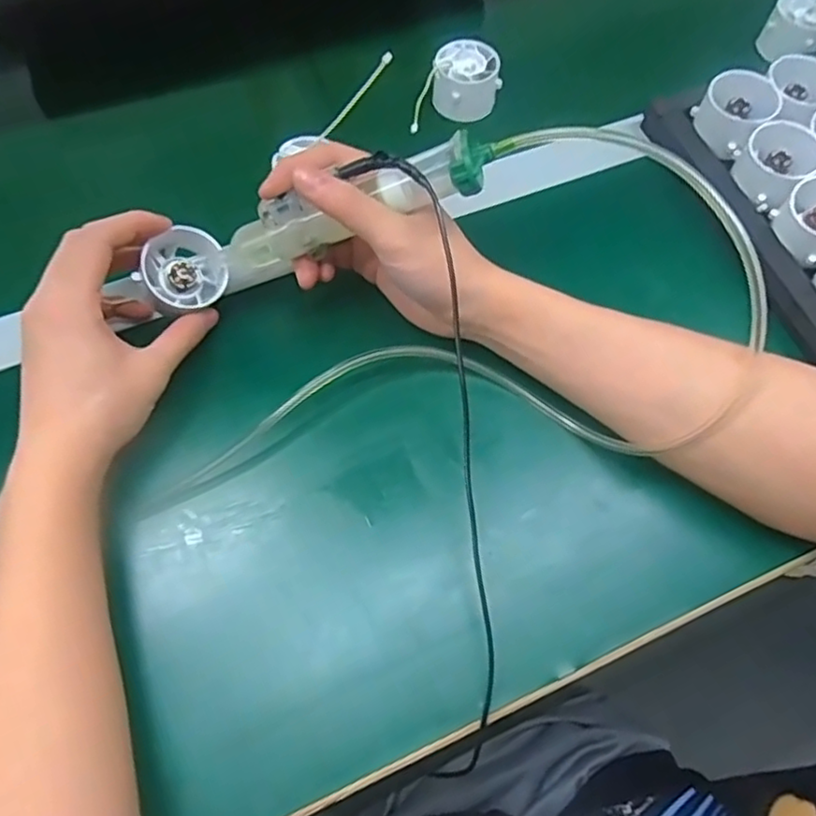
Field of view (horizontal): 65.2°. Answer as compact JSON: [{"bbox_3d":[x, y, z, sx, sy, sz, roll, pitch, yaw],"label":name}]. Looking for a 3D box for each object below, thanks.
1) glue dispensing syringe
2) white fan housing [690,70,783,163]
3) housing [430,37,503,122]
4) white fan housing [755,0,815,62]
[{"bbox_3d":[-0.036,-0.112,0.357,0.166,0.028,0.032,-15,63,19],"label":"glue dispensing syringe"},{"bbox_3d":[0.235,-0.212,0.462,0.049,0.035,0.052,34,68,14],"label":"white fan housing"},{"bbox_3d":[0.046,-0.260,0.509,0.051,0.034,0.051,1,64,-1],"label":"housing"},{"bbox_3d":[0.332,-0.329,0.549,0.054,0.040,0.048,31,67,13],"label":"white fan housing"}]

